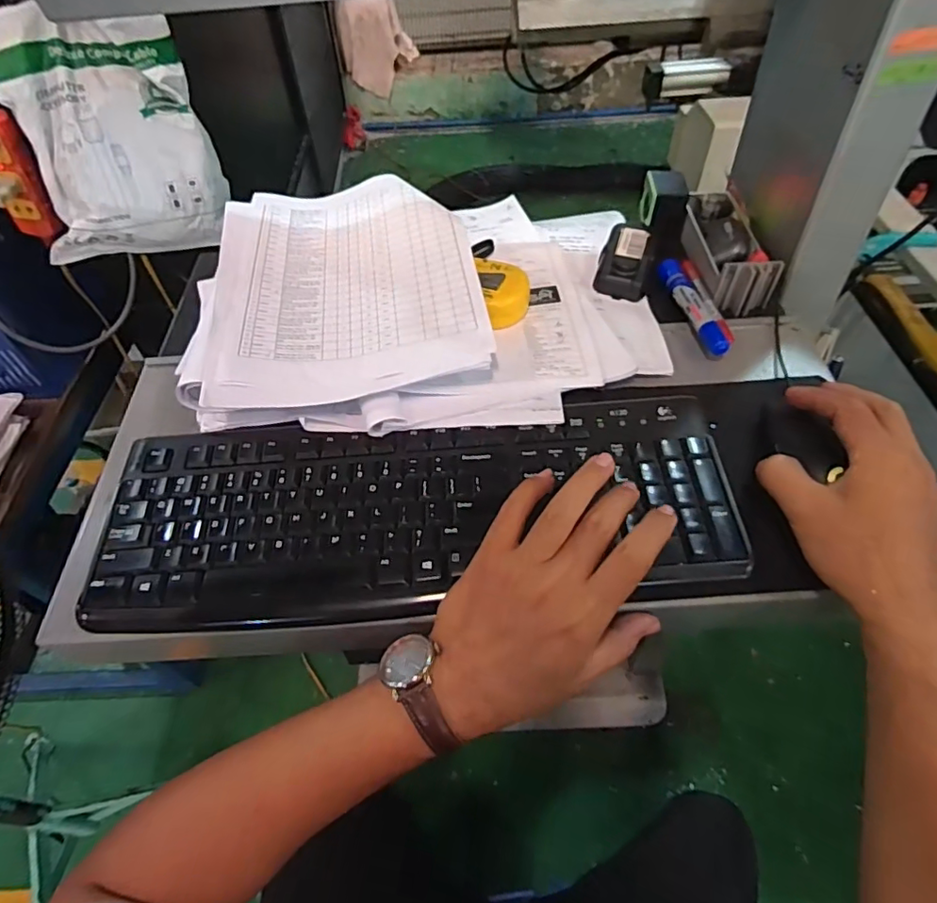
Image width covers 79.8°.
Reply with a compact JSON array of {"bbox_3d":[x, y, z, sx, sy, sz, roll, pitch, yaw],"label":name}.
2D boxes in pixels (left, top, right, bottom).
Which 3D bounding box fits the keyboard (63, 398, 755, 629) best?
[{"bbox_3d":[-0.040,0.035,0.397,0.436,0.021,0.153,-7,52,0],"label":"keyboard"}]

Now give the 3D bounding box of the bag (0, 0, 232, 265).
[{"bbox_3d":[-0.406,-0.357,0.645,0.212,0.243,0.047,-17,25,-21],"label":"bag"}]

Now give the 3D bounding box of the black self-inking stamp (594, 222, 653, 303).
[{"bbox_3d":[0.154,-0.189,0.548,0.049,0.024,0.099,11,54,12],"label":"black self-inking stamp"}]

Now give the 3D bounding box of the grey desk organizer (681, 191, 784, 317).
[{"bbox_3d":[0.252,-0.204,0.552,0.058,0.045,0.153,-2,52,2],"label":"grey desk organizer"}]

